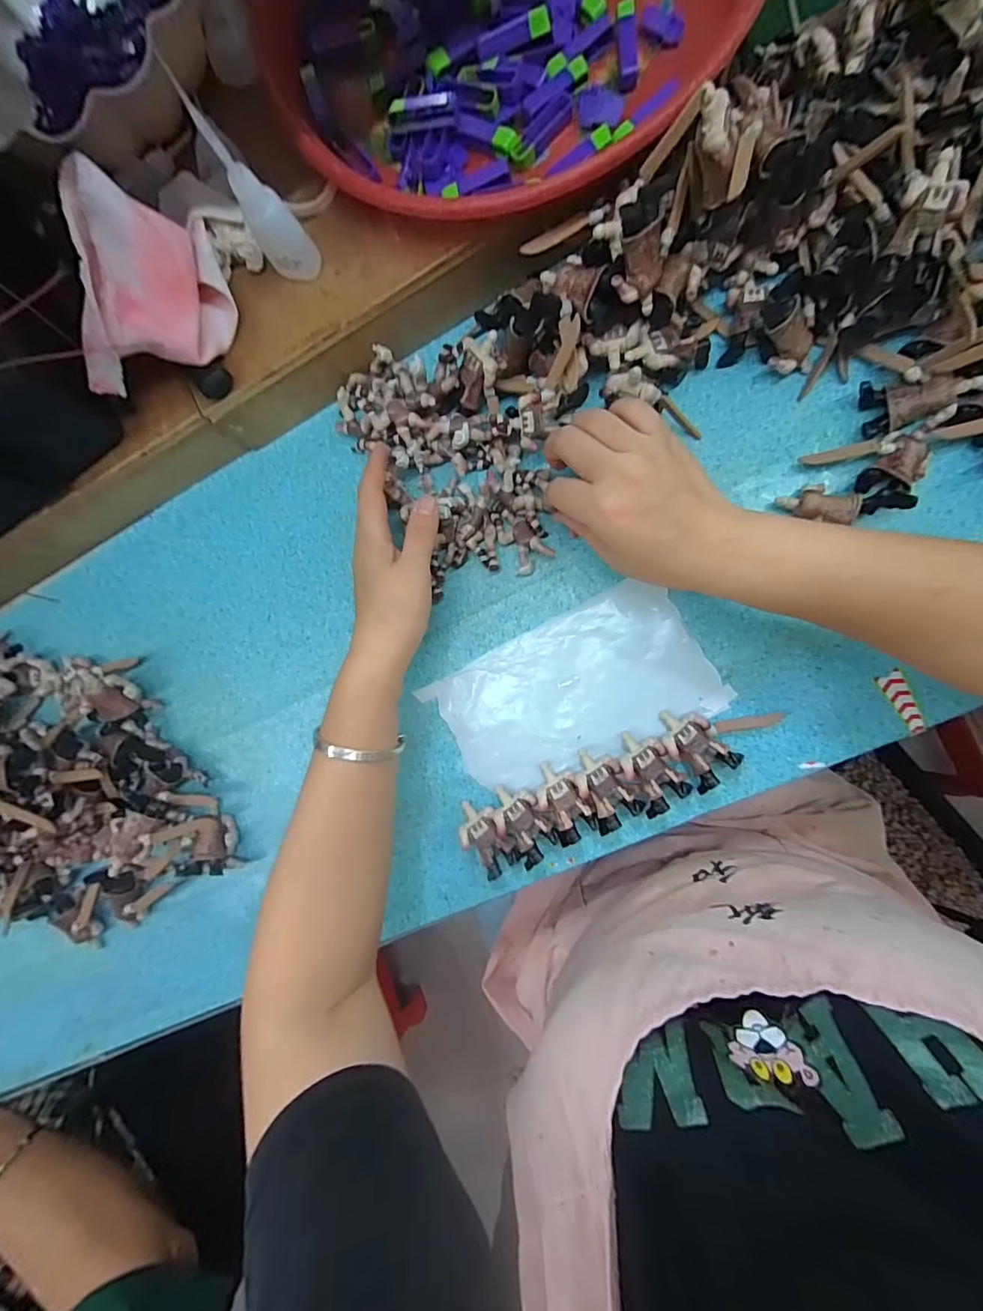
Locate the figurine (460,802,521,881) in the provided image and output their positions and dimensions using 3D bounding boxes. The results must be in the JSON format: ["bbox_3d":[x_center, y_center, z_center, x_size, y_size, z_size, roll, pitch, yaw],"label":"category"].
[{"bbox_3d":[-0.003,0.139,0.363,0.032,0.020,0.056,-38,86,8],"label":"figurine"}]

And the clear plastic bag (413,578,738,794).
[{"bbox_3d":[0.060,0.029,0.359,0.196,0.004,0.109,-27,87,8],"label":"clear plastic bag"}]

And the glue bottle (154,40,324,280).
[{"bbox_3d":[-0.142,-0.274,0.281,0.029,0.107,0.025,-36,84,8],"label":"glue bottle"}]

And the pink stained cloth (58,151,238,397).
[{"bbox_3d":[-0.222,-0.224,0.304,0.055,0.091,0.127,39,96,8],"label":"pink stained cloth"}]

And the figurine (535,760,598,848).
[{"bbox_3d":[0.054,0.110,0.352,0.031,0.022,0.061,-29,87,8],"label":"figurine"}]

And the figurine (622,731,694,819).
[{"bbox_3d":[0.115,0.082,0.343,0.035,0.023,0.058,-33,87,8],"label":"figurine"}]

